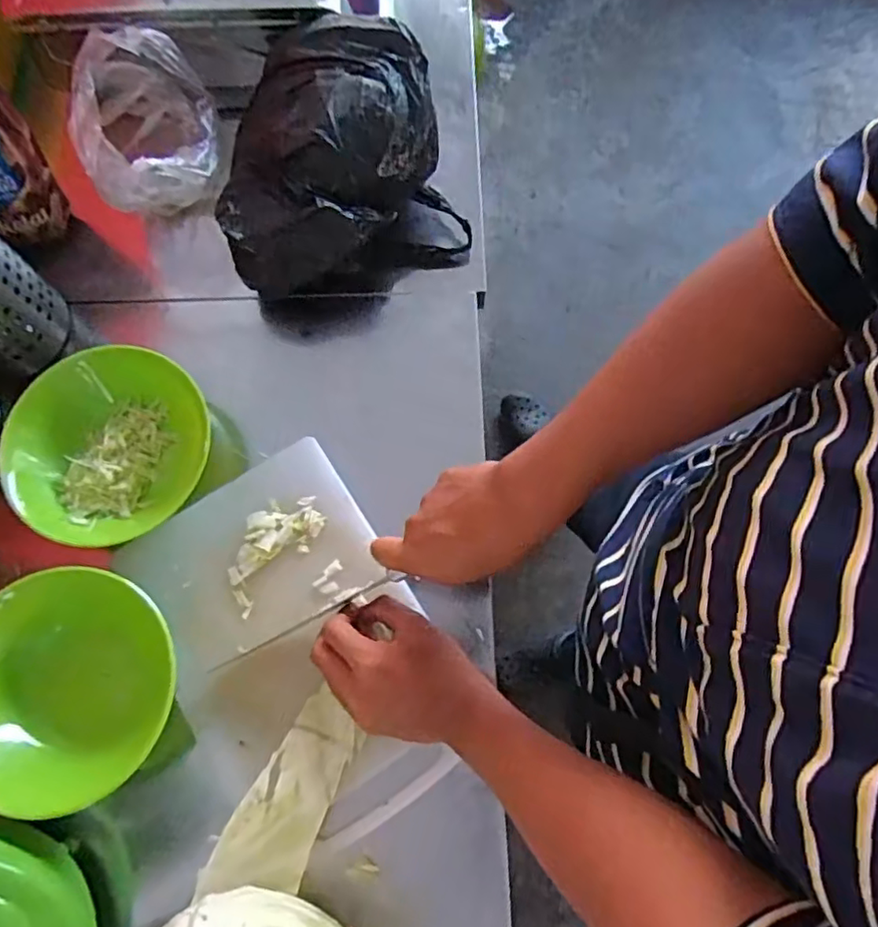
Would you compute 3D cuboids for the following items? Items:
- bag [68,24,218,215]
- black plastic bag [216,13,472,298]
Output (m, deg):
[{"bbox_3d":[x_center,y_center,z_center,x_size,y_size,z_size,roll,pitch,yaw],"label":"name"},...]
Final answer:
[{"bbox_3d":[-0.274,-0.311,0.581,0.122,0.084,0.148,-20,74,-6],"label":"bag"},{"bbox_3d":[-0.104,-0.284,0.588,0.213,0.118,0.202,-20,74,-6],"label":"black plastic bag"}]

